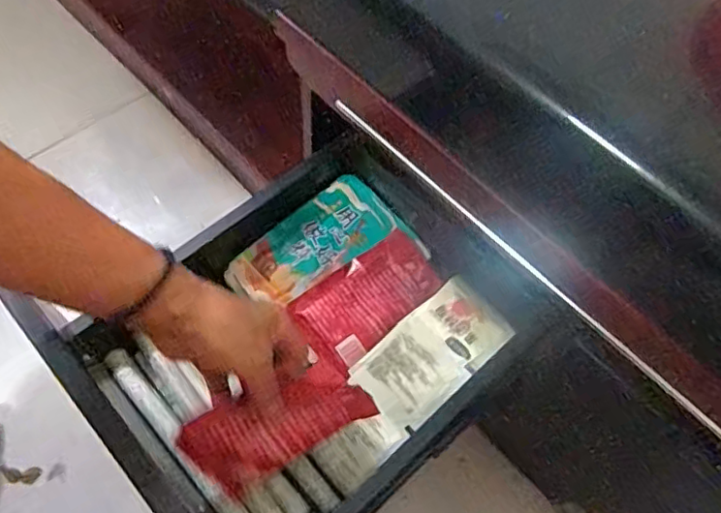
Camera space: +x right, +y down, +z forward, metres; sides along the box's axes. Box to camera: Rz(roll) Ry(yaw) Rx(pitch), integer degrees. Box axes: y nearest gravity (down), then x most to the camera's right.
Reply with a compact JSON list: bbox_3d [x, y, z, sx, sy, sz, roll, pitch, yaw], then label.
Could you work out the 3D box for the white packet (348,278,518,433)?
[{"bbox_3d":[0.058,0.078,0.490,0.124,0.017,0.072,-42,68,-4],"label":"white packet"}]

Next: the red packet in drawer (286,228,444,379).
[{"bbox_3d":[0.010,0.037,0.543,0.133,0.017,0.079,-38,69,-18],"label":"red packet in drawer"}]

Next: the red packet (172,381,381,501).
[{"bbox_3d":[-0.057,0.120,0.433,0.124,0.079,0.022,-30,25,-10],"label":"red packet"}]

